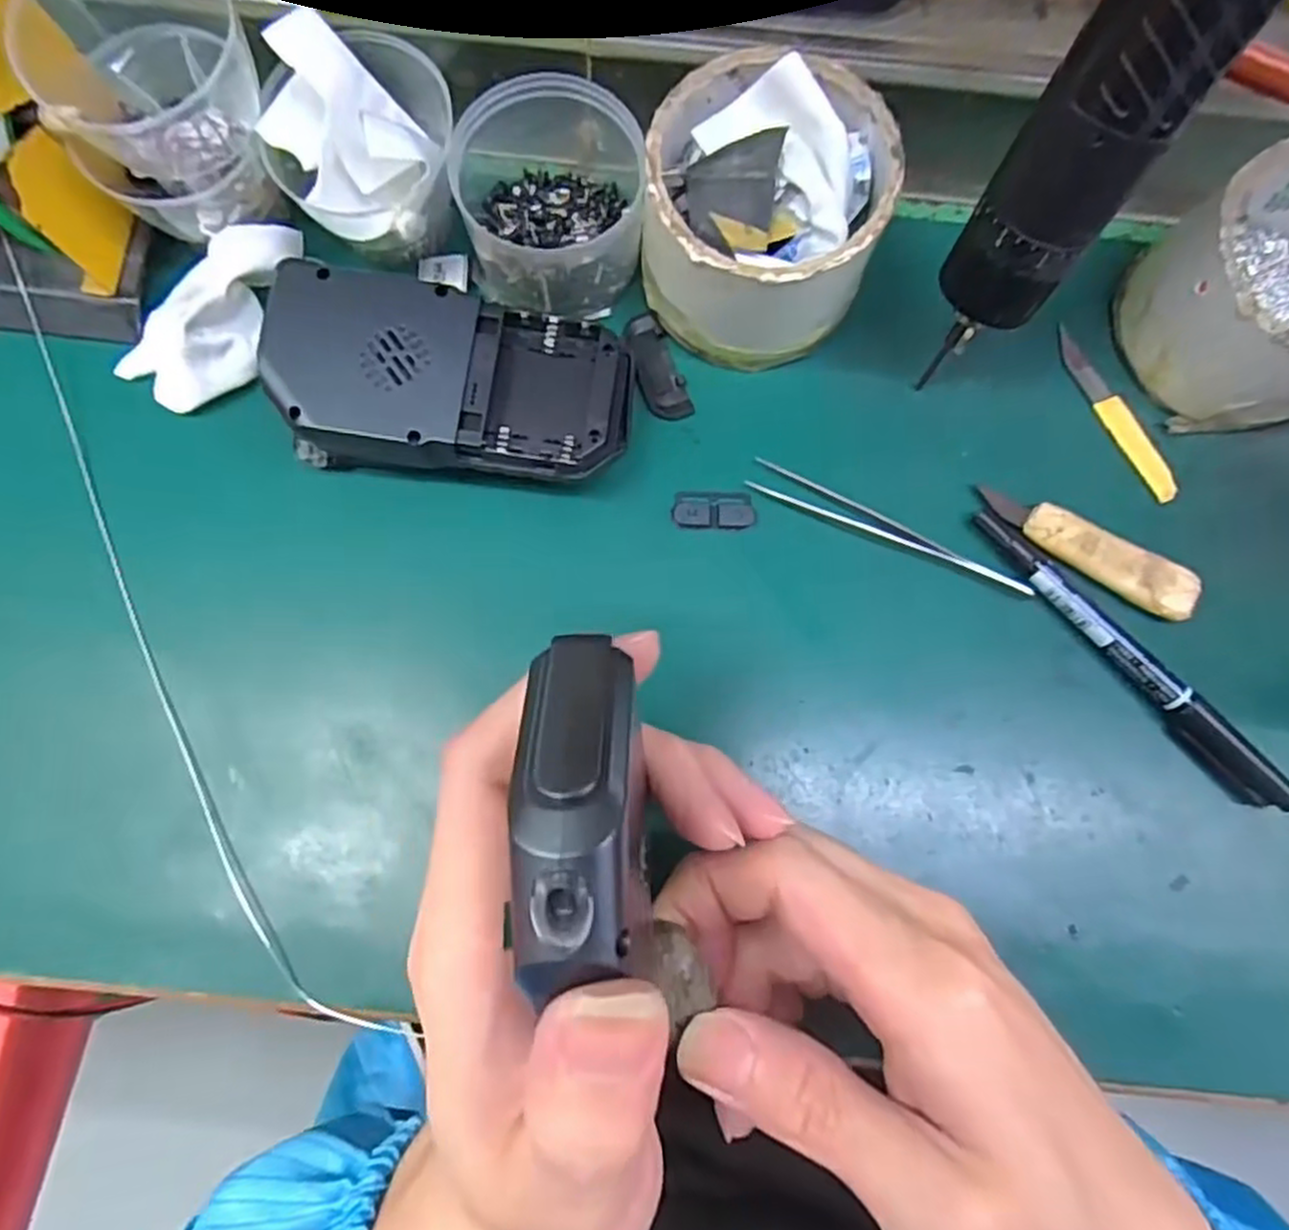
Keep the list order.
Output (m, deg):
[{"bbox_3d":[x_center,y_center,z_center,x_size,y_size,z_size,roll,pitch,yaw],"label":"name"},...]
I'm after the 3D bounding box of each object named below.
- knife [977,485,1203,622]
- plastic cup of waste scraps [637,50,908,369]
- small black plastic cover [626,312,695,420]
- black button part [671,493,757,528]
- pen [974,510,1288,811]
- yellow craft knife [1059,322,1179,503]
[{"bbox_3d":[0.158,-0.024,0.273,0.078,0.010,0.018,32,80,5],"label":"knife"},{"bbox_3d":[0.040,-0.135,0.264,0.075,0.068,0.081,0,79,-1],"label":"plastic cup of waste scraps"},{"bbox_3d":[0.005,-0.094,0.290,0.017,0.005,0.042,-17,80,-4],"label":"small black plastic cover"},{"bbox_3d":[0.026,-0.039,0.279,0.030,0.005,0.014,1,79,-1],"label":"black button part"},{"bbox_3d":[0.168,0.014,0.266,0.011,0.010,0.137,-41,83,-8],"label":"pen"},{"bbox_3d":[0.178,-0.077,0.288,0.012,0.004,0.075,-27,81,-6],"label":"yellow craft knife"}]

